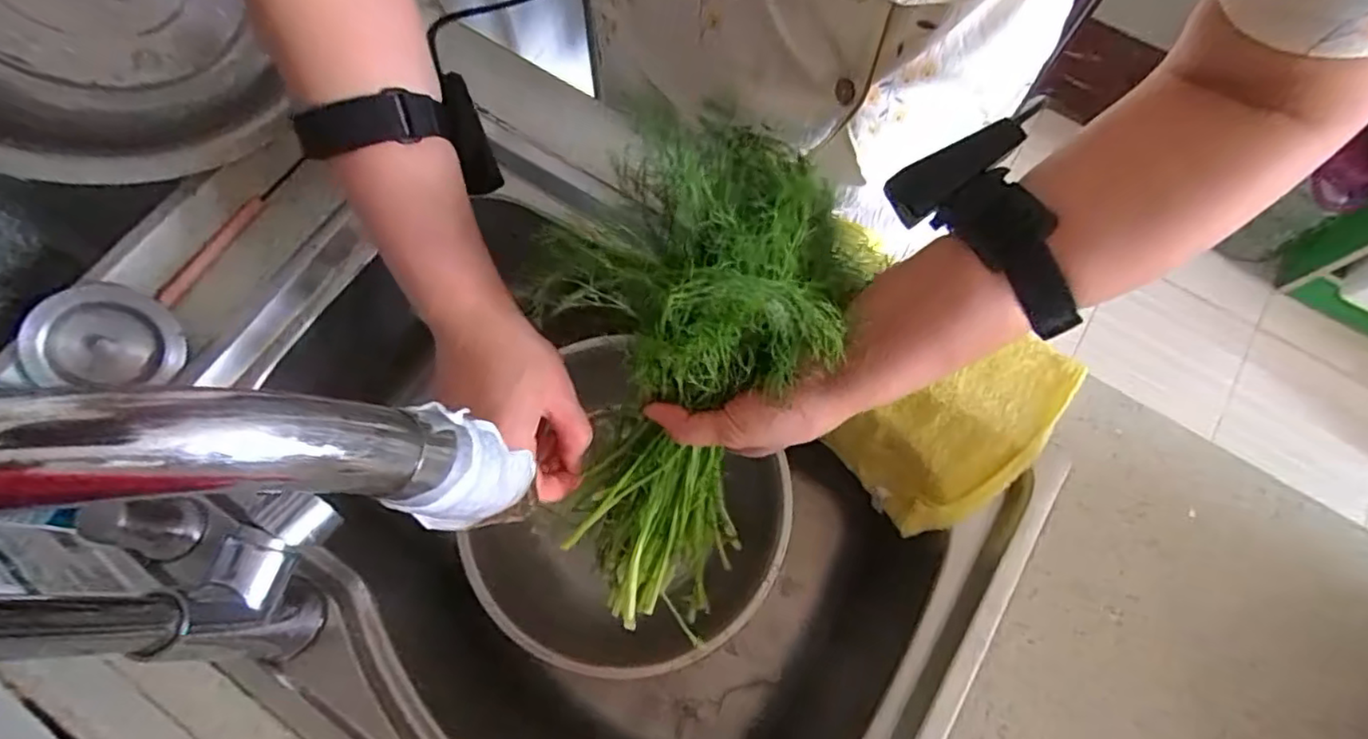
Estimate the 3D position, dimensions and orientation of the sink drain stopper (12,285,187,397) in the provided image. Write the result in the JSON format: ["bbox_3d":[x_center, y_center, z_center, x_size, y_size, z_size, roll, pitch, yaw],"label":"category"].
[{"bbox_3d":[-0.405,-0.021,0.443,0.085,0.012,0.074,3,98,-37],"label":"sink drain stopper"}]

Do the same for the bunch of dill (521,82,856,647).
[{"bbox_3d":[-0.003,0.013,0.357,0.144,0.285,0.068,13,27,4],"label":"bunch of dill"}]

